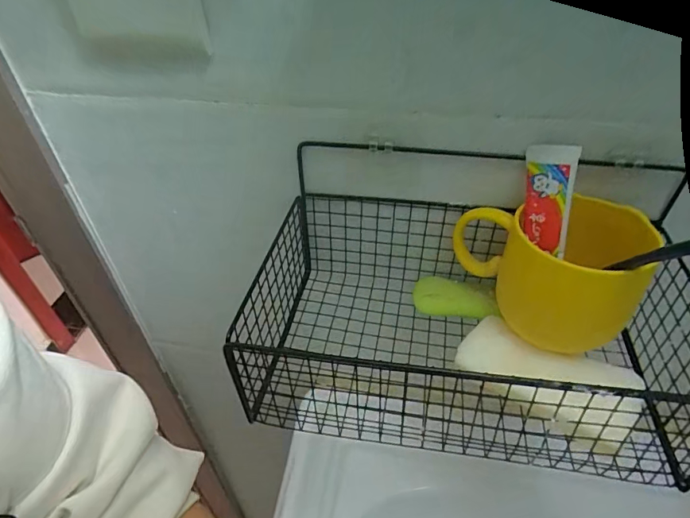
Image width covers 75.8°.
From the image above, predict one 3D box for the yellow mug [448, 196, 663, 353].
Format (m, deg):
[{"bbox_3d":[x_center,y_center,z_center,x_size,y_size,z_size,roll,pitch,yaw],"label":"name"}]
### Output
[{"bbox_3d":[0.141,0.007,0.303,0.123,0.077,0.073,6,43,8],"label":"yellow mug"}]

